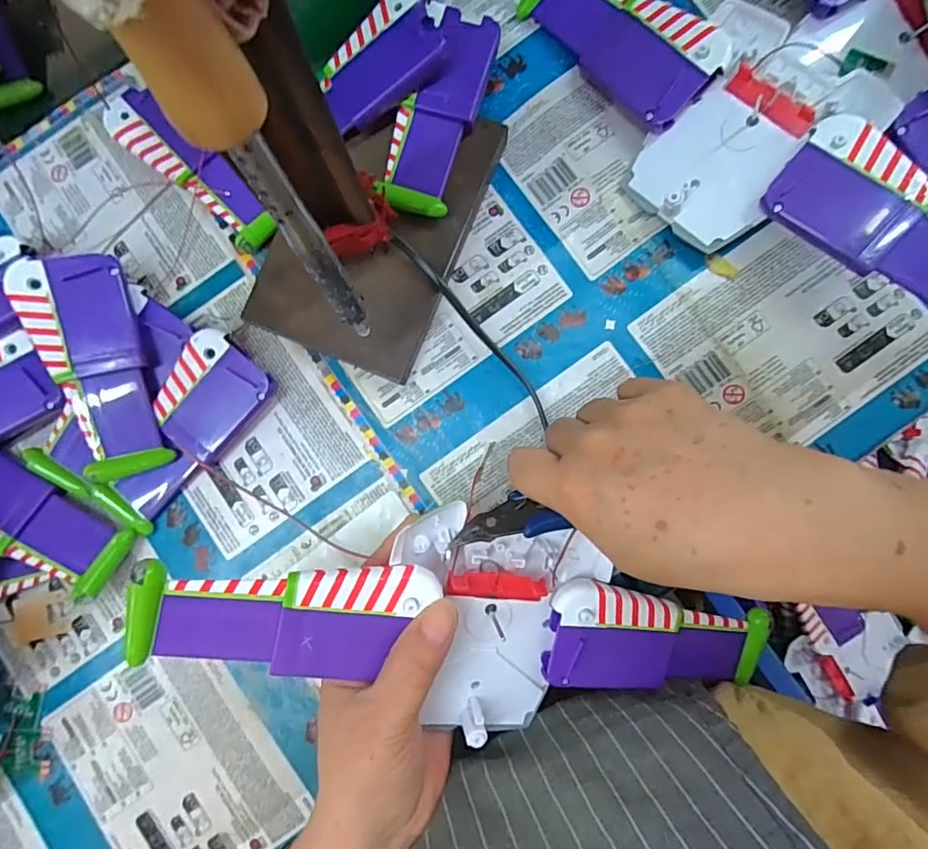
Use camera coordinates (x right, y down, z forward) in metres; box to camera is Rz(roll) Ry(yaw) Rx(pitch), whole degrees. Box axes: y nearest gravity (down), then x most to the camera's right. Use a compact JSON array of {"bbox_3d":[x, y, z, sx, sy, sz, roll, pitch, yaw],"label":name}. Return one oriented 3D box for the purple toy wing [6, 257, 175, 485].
[{"bbox_3d":[-0.200,-0.030,0.282,0.050,0.009,0.117,-15,97,-19],"label":"purple toy wing"}]

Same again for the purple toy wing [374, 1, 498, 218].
[{"bbox_3d":[-0.015,-0.172,0.284,0.040,0.015,0.119,17,87,2],"label":"purple toy wing"}]

